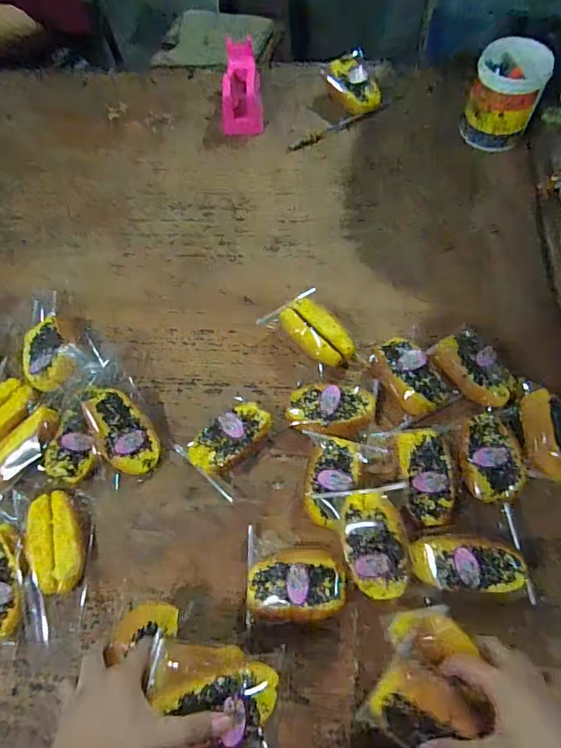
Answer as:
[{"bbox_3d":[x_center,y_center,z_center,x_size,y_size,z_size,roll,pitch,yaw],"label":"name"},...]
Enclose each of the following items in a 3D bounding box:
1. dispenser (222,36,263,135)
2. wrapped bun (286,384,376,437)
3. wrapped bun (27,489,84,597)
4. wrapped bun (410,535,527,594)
[{"bbox_3d":[-0.071,-0.561,0.908,0.078,0.069,0.197,-2,67,2],"label":"dispenser"},{"bbox_3d":[0.068,0.053,0.648,0.112,0.051,0.071,8,68,6],"label":"wrapped bun"},{"bbox_3d":[-0.285,0.211,0.604,0.064,0.035,0.128,-24,68,-7],"label":"wrapped bun"},{"bbox_3d":[0.214,0.218,0.550,0.122,0.044,0.059,1,68,6],"label":"wrapped bun"}]

